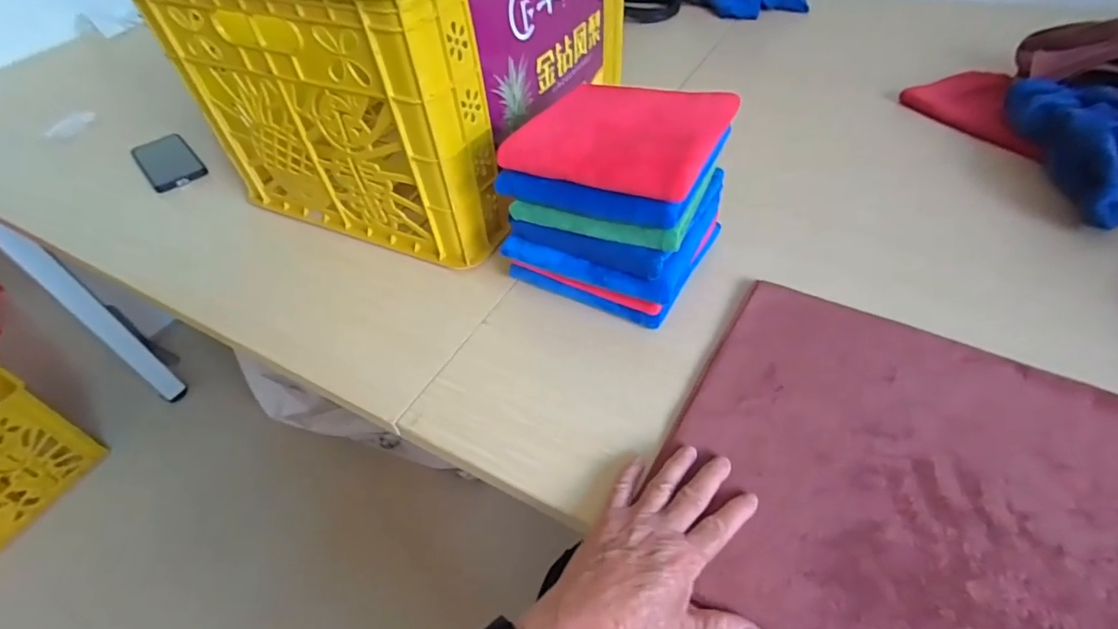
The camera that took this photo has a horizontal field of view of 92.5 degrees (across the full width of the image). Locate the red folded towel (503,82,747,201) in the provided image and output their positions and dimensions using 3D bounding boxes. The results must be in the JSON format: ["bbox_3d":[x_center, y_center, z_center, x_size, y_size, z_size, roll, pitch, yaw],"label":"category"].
[{"bbox_3d":[0.061,-0.170,0.476,0.157,0.023,0.170,20,52,21],"label":"red folded towel"}]

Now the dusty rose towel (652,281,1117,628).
[{"bbox_3d":[0.260,0.123,0.398,0.323,0.013,0.310,23,54,24],"label":"dusty rose towel"}]

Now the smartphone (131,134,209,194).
[{"bbox_3d":[-0.600,-0.235,0.822,0.074,0.013,0.154,-35,54,-24],"label":"smartphone"}]

